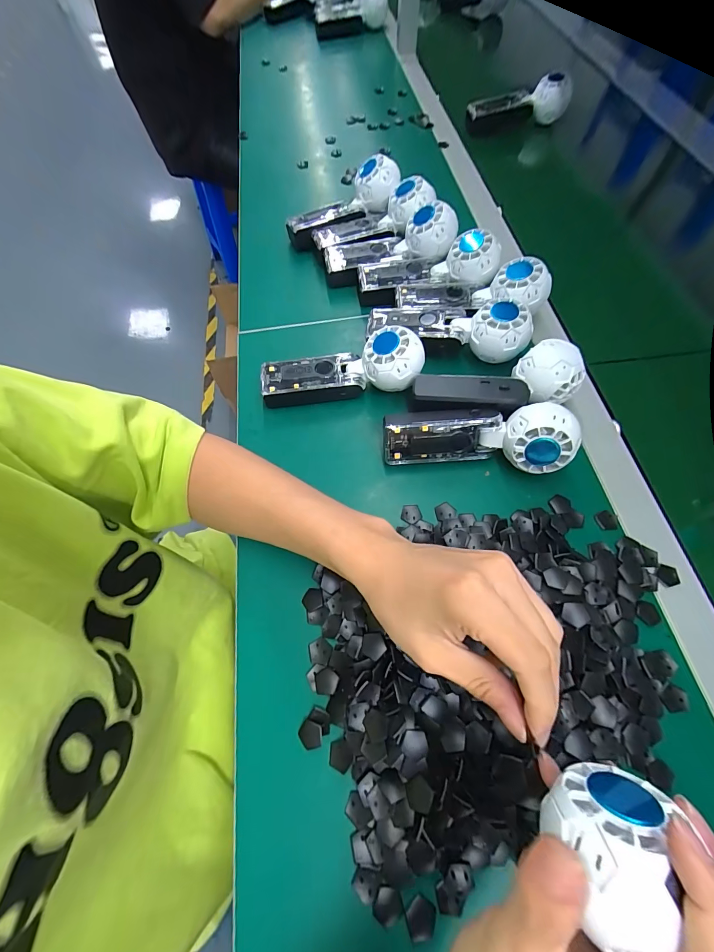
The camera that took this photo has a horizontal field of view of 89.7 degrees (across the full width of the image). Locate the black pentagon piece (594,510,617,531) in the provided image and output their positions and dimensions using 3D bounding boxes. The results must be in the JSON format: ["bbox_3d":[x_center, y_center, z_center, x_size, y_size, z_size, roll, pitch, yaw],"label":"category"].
[{"bbox_3d":[0.225,0.040,0.322,0.018,0.004,0.017,-19,65,-7],"label":"black pentagon piece"}]

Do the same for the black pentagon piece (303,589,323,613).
[{"bbox_3d":[-0.038,0.105,0.305,0.017,0.004,0.018,-9,64,-2],"label":"black pentagon piece"}]

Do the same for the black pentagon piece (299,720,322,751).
[{"bbox_3d":[-0.034,0.191,0.264,0.016,0.004,0.018,-37,68,-15],"label":"black pentagon piece"}]

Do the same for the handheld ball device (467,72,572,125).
[{"bbox_3d":[0.275,-0.627,0.606,0.168,0.046,0.054,-19,65,-7],"label":"handheld ball device"}]

